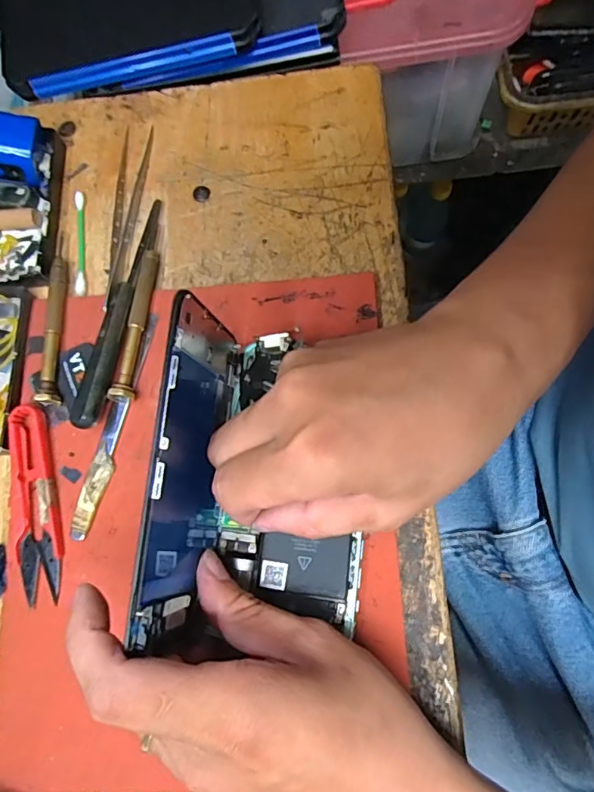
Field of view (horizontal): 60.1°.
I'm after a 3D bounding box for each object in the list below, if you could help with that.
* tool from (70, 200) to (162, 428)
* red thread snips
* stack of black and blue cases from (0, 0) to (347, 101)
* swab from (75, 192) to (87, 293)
[{"bbox_3d":[-0.098,-0.052,0.290,0.015,0.018,0.144,9,77,7],"label":"tool"},{"bbox_3d":[-0.137,0.054,0.268,0.023,0.007,0.099,-9,76,2],"label":"red thread snips"},{"bbox_3d":[-0.088,-0.261,0.347,0.230,0.029,0.106,-9,76,2],"label":"stack of black and blue cases"},{"bbox_3d":[-0.132,-0.093,0.315,0.006,0.005,0.070,-8,76,2],"label":"swab"}]

